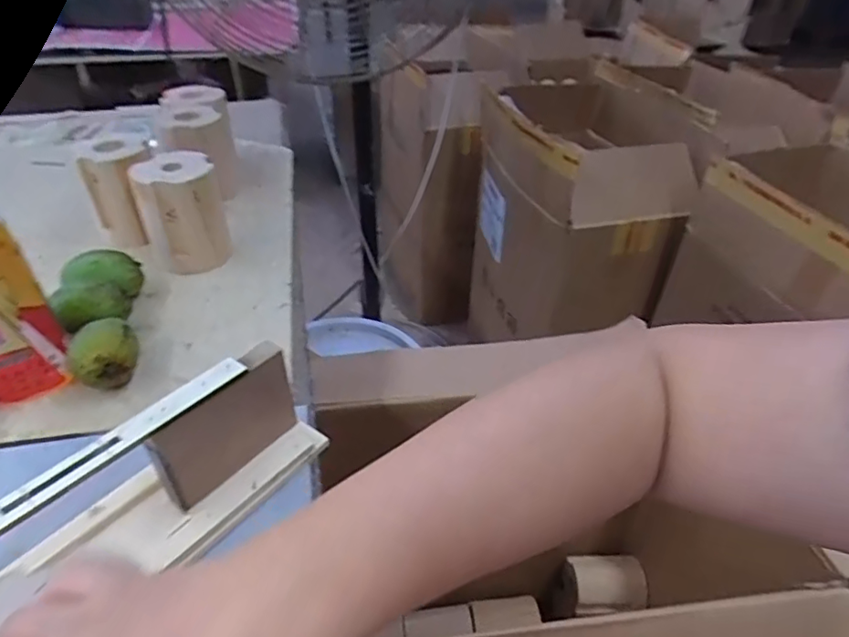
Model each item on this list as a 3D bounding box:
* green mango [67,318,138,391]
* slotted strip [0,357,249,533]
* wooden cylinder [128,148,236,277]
[{"bbox_3d":[-0.256,0.032,0.454,0.050,0.049,0.045,-19,41,-27],"label":"green mango"},{"bbox_3d":[-0.166,0.065,0.317,0.017,0.012,0.146,27,43,30],"label":"slotted strip"},{"bbox_3d":[-0.252,-0.109,0.590,0.078,0.105,0.070,-16,40,-23],"label":"wooden cylinder"}]

